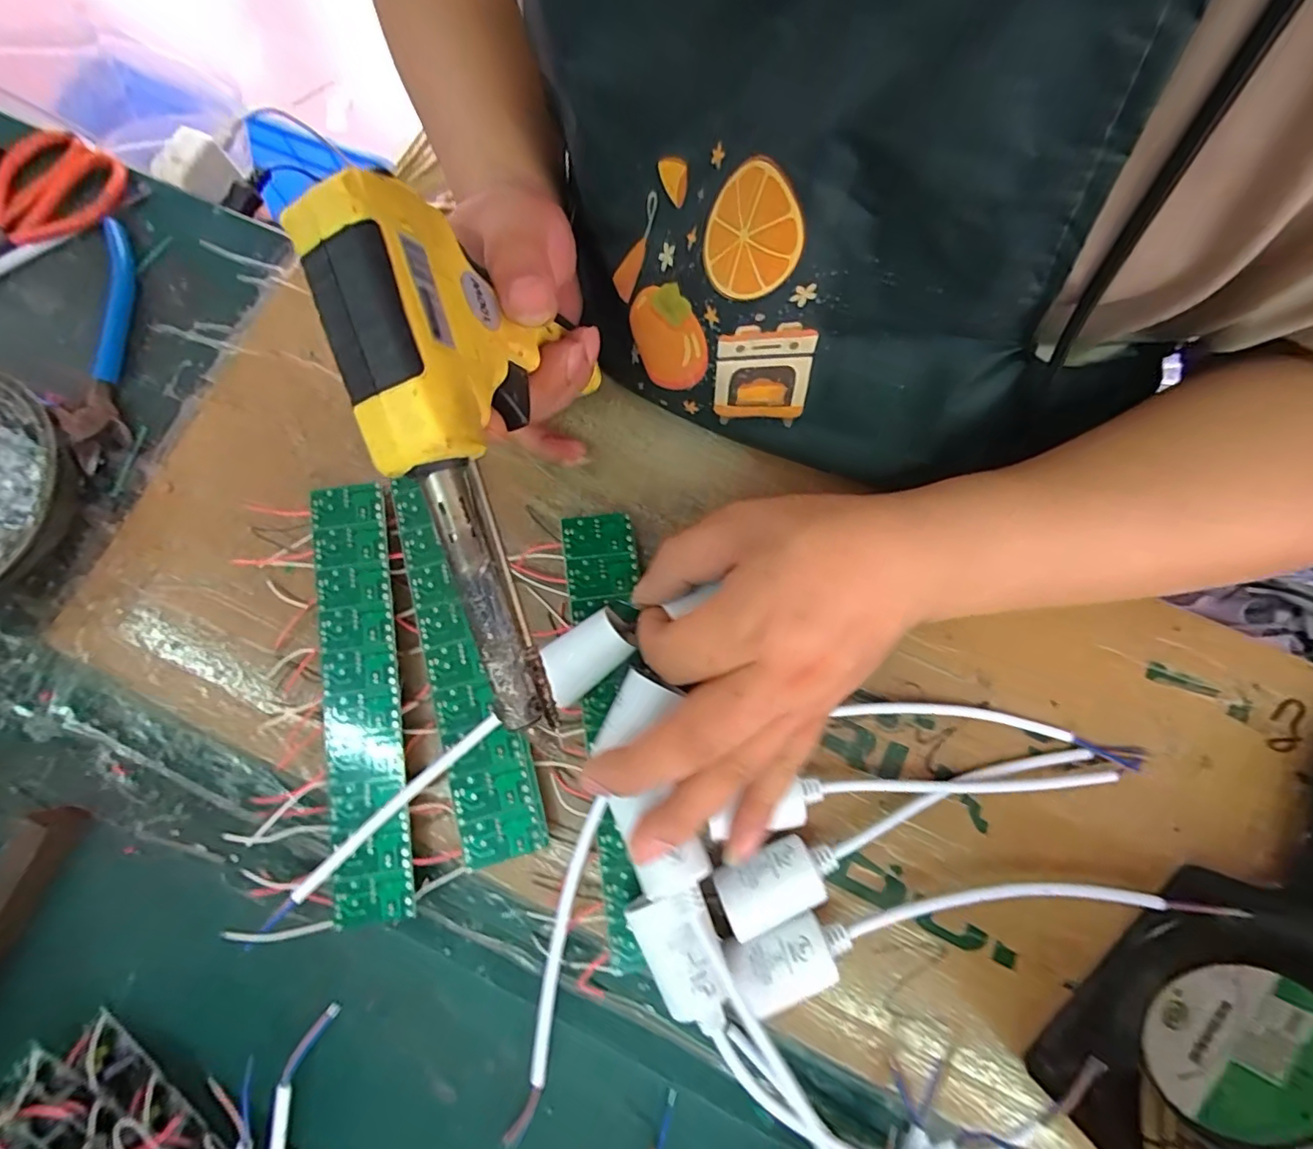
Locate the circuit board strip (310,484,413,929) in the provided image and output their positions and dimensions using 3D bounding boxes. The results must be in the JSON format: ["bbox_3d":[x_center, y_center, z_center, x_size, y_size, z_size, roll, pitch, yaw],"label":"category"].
[{"bbox_3d":[-0.141,0.057,0.268,0.035,0.020,0.199,-9,79,0],"label":"circuit board strip"}]

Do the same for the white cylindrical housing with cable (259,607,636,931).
[{"bbox_3d":[-0.091,0.084,0.240,0.194,0.033,0.026,-39,81,-6],"label":"white cylindrical housing with cable"}]

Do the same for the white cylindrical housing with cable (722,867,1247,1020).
[{"bbox_3d":[0.132,0.149,0.242,0.204,0.028,0.030,-12,79,-1],"label":"white cylindrical housing with cable"}]

